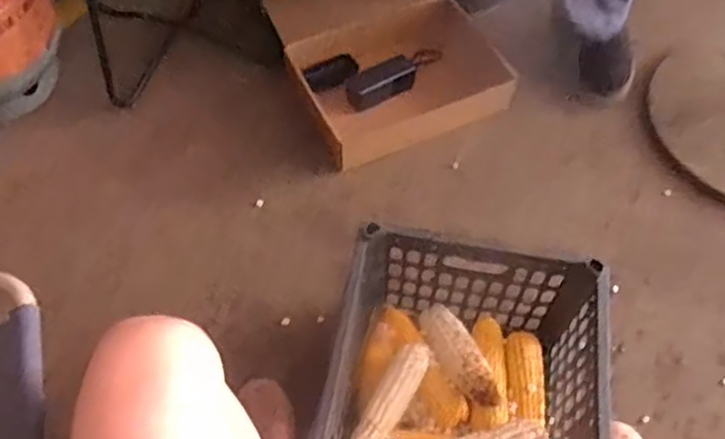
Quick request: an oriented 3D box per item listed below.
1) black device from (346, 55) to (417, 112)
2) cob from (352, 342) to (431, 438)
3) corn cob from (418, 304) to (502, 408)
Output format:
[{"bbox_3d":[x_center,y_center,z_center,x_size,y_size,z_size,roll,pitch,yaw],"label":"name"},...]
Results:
[{"bbox_3d":[0.035,-0.264,1.214,0.140,0.026,0.080,-25,61,-14],"label":"black device"},{"bbox_3d":[0.038,0.228,0.815,0.041,0.044,0.154,29,63,17],"label":"cob"},{"bbox_3d":[0.128,0.180,0.858,0.053,0.039,0.171,-23,46,-13],"label":"corn cob"}]

